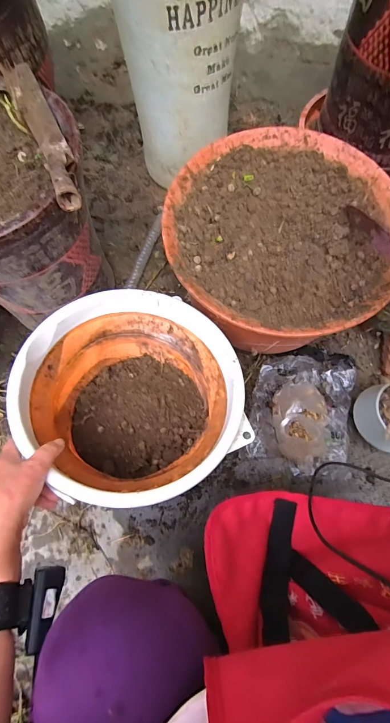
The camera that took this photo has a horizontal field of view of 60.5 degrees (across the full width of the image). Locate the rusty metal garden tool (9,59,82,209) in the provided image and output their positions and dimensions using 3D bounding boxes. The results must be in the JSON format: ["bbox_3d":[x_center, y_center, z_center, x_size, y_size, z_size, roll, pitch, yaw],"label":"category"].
[{"bbox_3d":[-0.195,-0.303,0.431,0.039,0.051,0.295,-25,72,-7],"label":"rusty metal garden tool"}]

